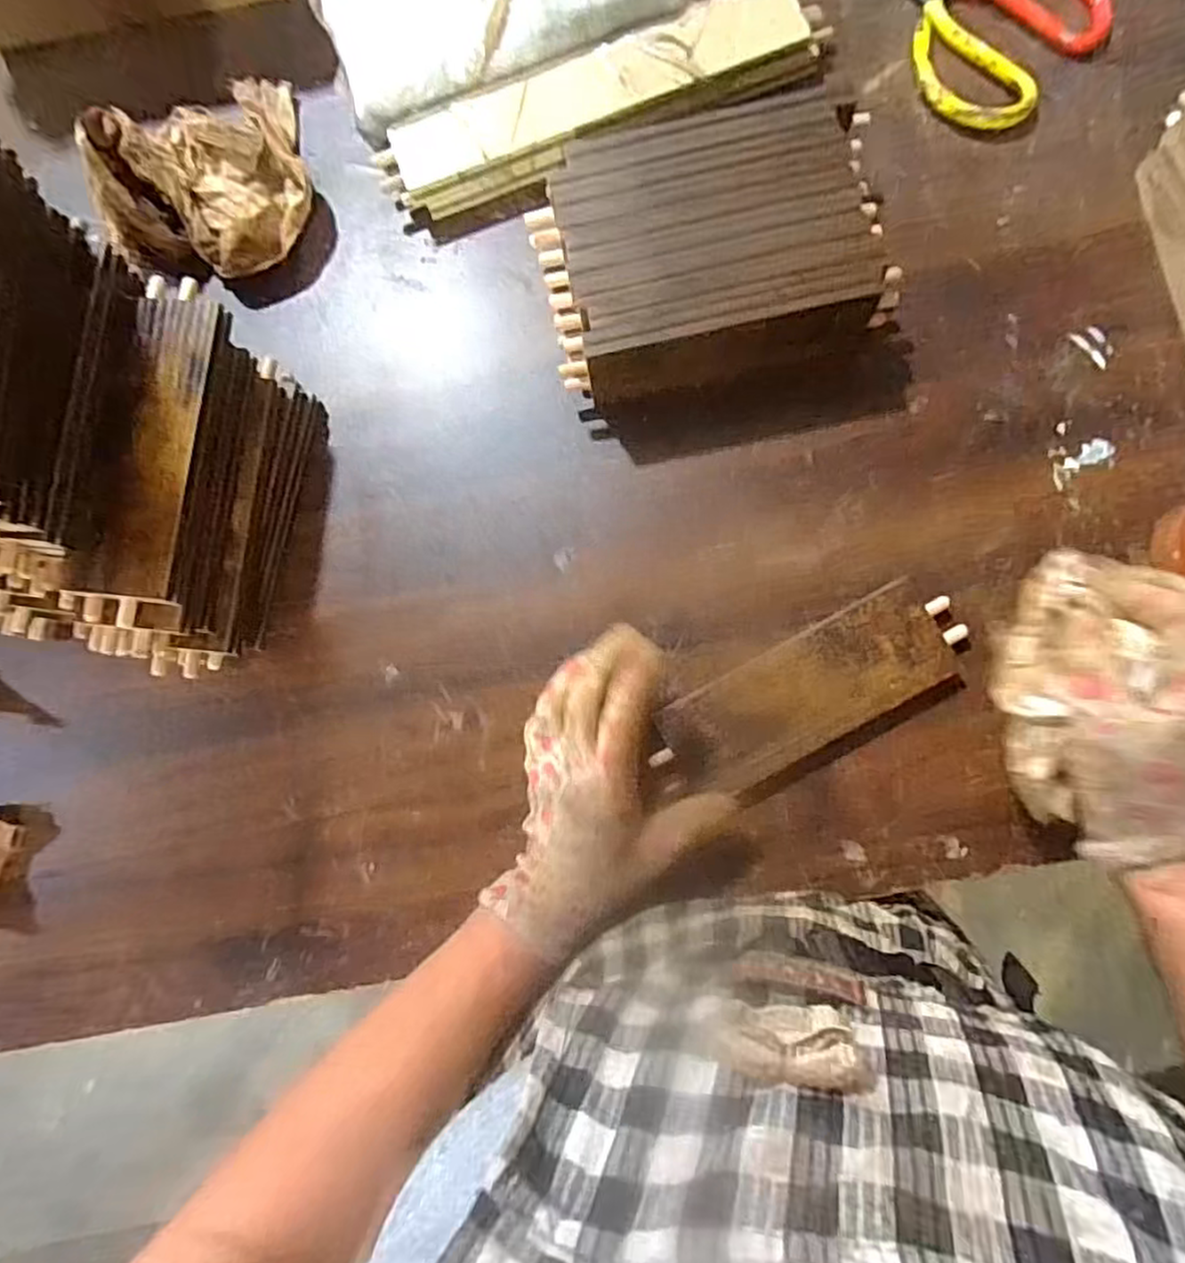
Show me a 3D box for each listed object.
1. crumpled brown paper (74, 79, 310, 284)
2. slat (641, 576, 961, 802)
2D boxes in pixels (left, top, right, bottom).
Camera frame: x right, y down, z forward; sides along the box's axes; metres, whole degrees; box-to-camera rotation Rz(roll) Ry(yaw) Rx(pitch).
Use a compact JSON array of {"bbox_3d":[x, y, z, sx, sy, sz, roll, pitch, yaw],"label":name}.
[{"bbox_3d":[-0.263,-0.328,0.486,0.130,0.070,0.155,4,84,5],"label":"crumpled brown paper"},{"bbox_3d":[0.130,0.036,0.425,0.188,0.009,0.064,-29,82,1],"label":"slat"}]

